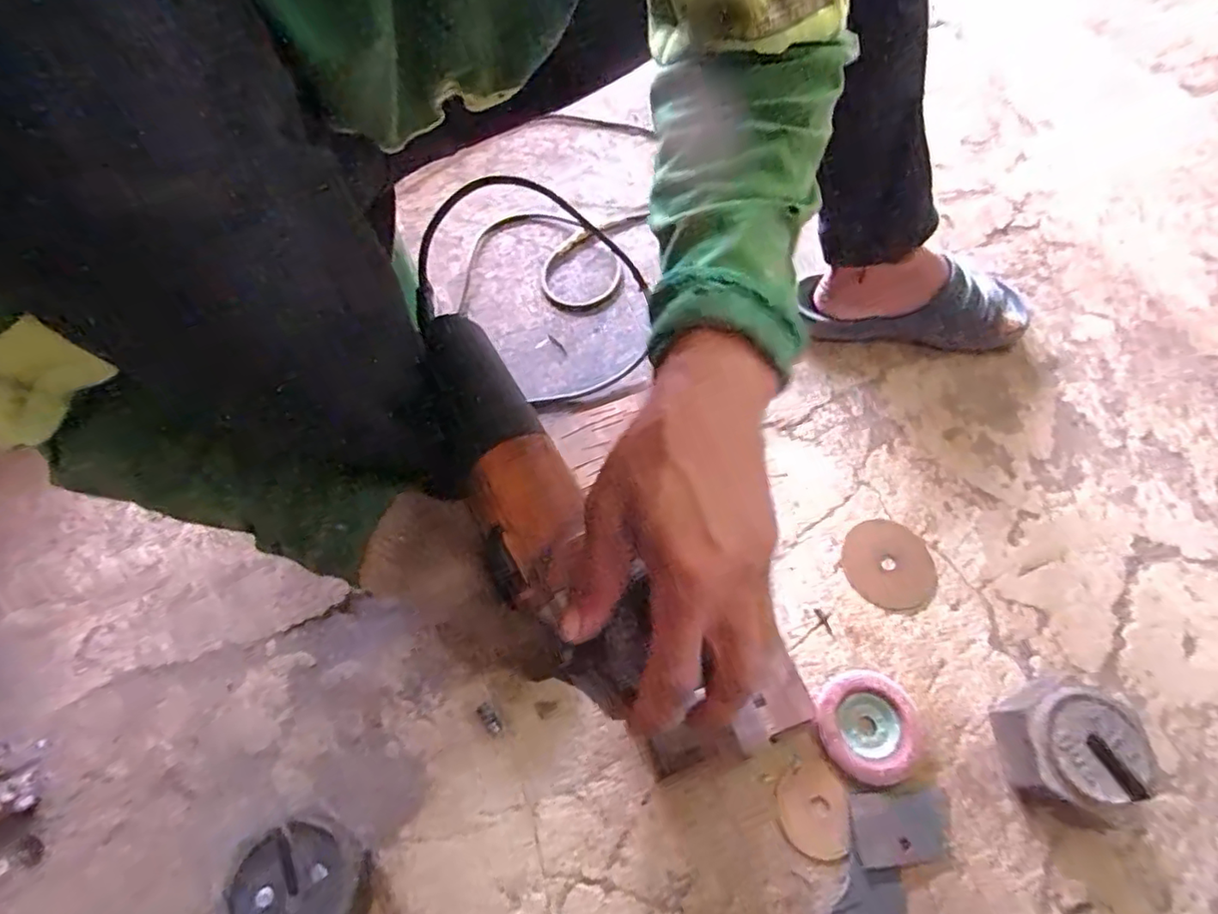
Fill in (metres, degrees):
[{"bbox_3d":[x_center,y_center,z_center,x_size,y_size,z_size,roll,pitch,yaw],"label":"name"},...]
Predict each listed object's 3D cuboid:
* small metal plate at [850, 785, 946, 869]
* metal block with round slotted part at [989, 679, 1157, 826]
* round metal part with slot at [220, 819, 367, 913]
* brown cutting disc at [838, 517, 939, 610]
[{"bbox_3d":[0.231,0.293,0.459,0.077,0.004,0.049,-1,65,-7],"label":"small metal plate"},{"bbox_3d":[0.373,0.234,0.463,0.097,0.050,0.104,-2,64,0],"label":"metal block with round slotted part"},{"bbox_3d":[-0.235,0.322,0.425,0.093,0.019,0.087,0,64,1],"label":"round metal part with slot"},{"bbox_3d":[0.270,0.103,0.562,0.084,0.005,0.085,0,64,1],"label":"brown cutting disc"}]

